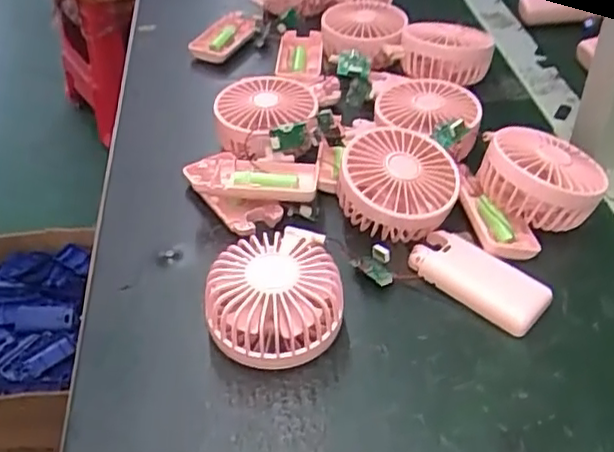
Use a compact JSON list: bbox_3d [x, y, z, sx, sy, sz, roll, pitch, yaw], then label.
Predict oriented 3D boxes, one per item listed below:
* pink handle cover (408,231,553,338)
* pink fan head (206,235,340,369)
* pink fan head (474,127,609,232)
[{"bbox_3d":[0.117,0.037,0.445,0.044,0.019,0.092,-34,52,-31],"label":"pink handle cover"},{"bbox_3d":[-0.023,0.048,0.409,0.078,0.049,0.076,0,43,0],"label":"pink fan head"},{"bbox_3d":[0.176,-0.040,0.486,0.089,0.036,0.082,7,43,8],"label":"pink fan head"}]

